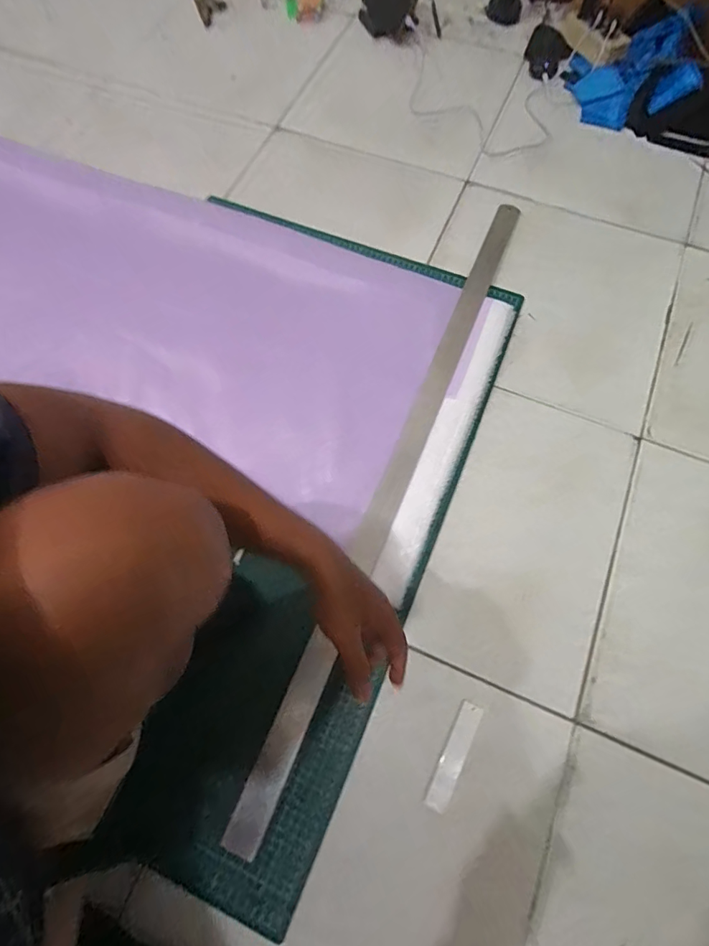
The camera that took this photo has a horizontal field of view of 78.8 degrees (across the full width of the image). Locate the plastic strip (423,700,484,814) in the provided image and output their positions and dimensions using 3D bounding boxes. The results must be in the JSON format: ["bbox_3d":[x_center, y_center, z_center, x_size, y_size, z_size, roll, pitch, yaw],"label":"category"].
[{"bbox_3d":[0.115,0.326,0.499,0.026,0.004,0.116,26,71,16],"label":"plastic strip"}]

